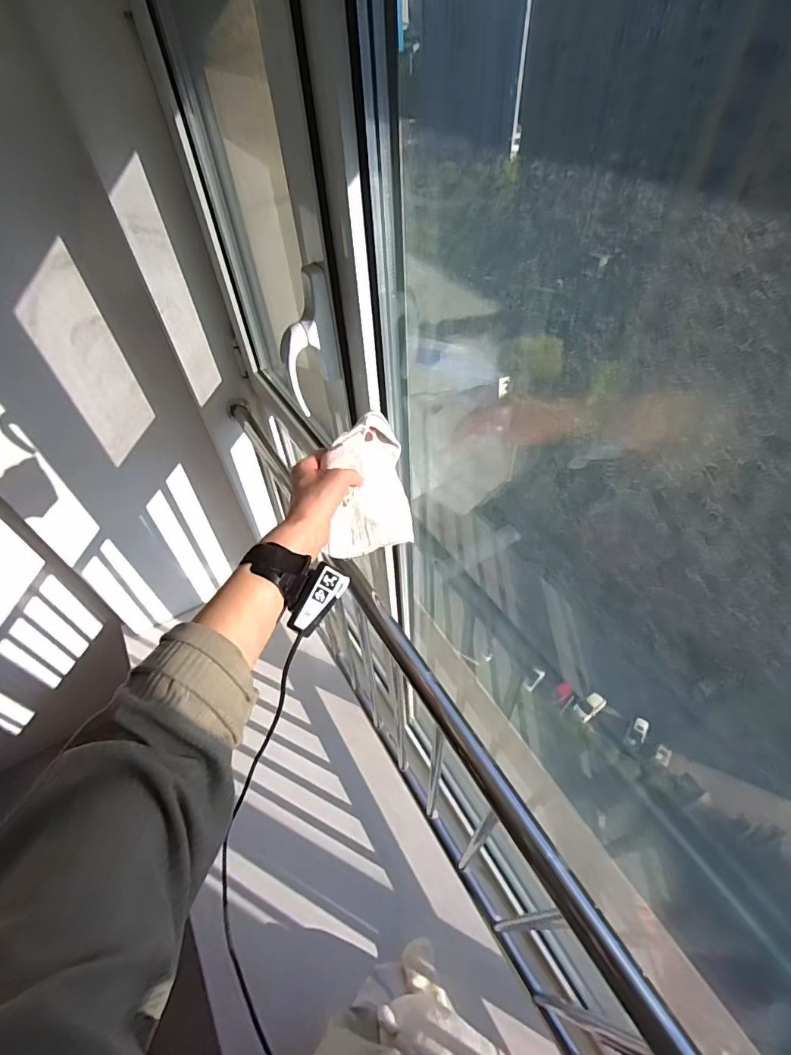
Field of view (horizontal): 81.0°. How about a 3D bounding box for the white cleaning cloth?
[{"bbox_3d":[-0.019,-0.046,0.545,0.115,0.162,0.038,-6,16,-35],"label":"white cleaning cloth"}]

